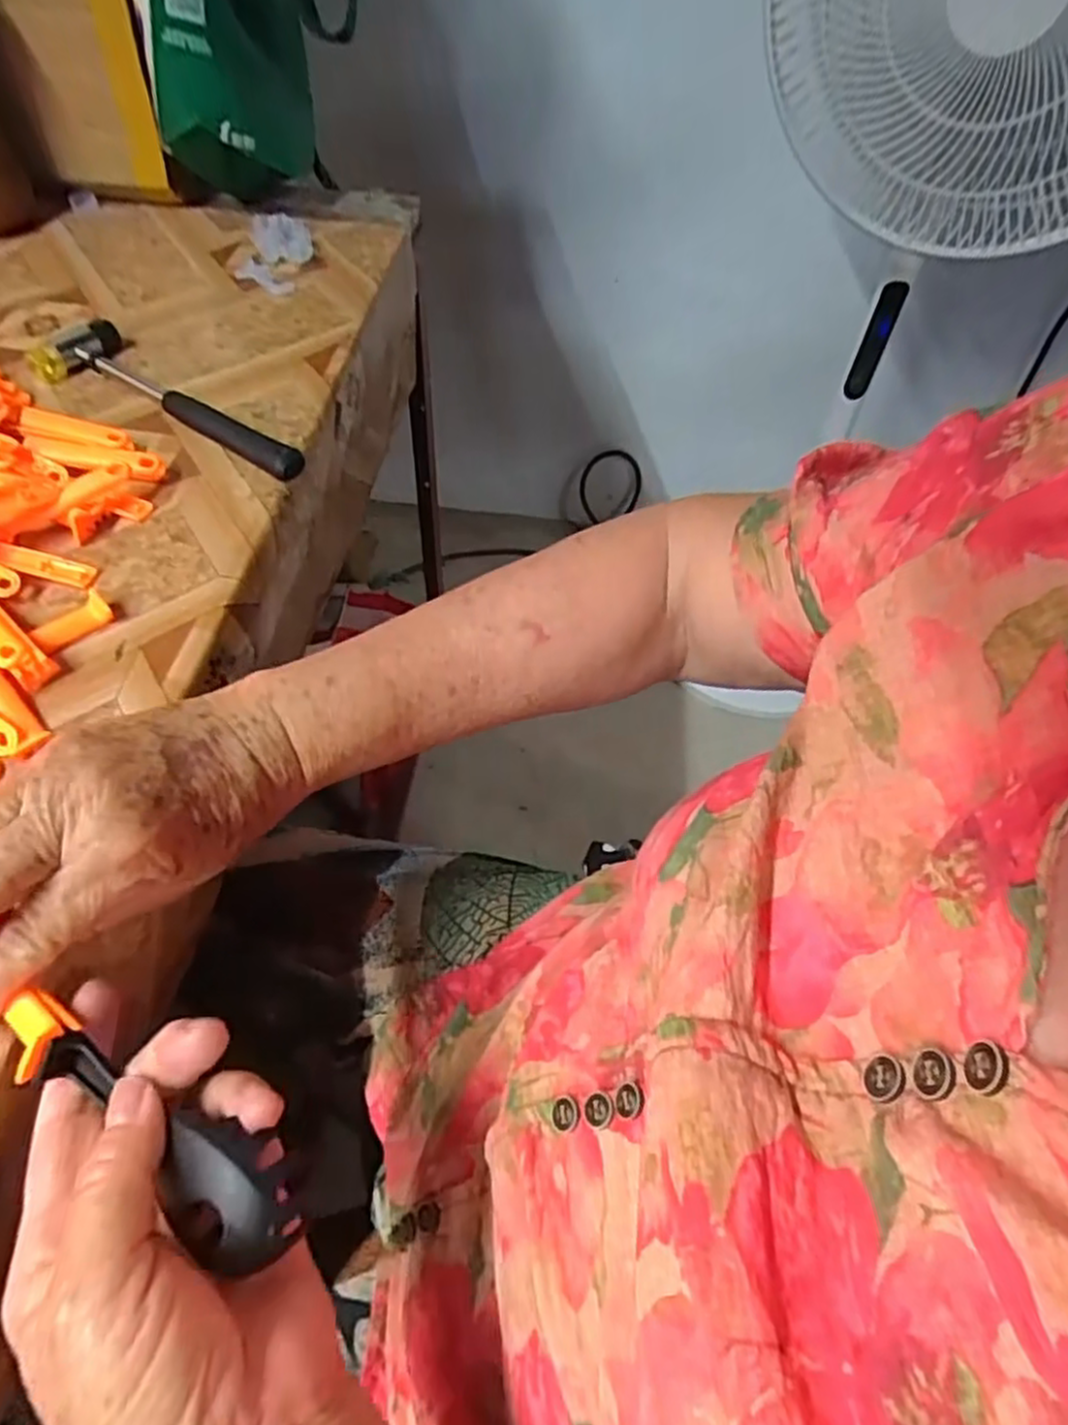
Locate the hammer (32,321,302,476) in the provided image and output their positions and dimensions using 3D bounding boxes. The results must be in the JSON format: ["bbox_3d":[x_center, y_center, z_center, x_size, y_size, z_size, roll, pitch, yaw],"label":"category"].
[{"bbox_3d":[-0.244,-0.203,0.489,0.232,0.021,0.061,34,58,18],"label":"hammer"}]

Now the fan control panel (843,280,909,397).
[{"bbox_3d":[0.413,-0.448,0.901,0.029,0.176,0.026,27,77,15],"label":"fan control panel"}]

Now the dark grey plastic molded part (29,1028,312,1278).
[{"bbox_3d":[-0.114,0.134,0.231,0.099,0.027,0.032,23,55,21],"label":"dark grey plastic molded part"}]

